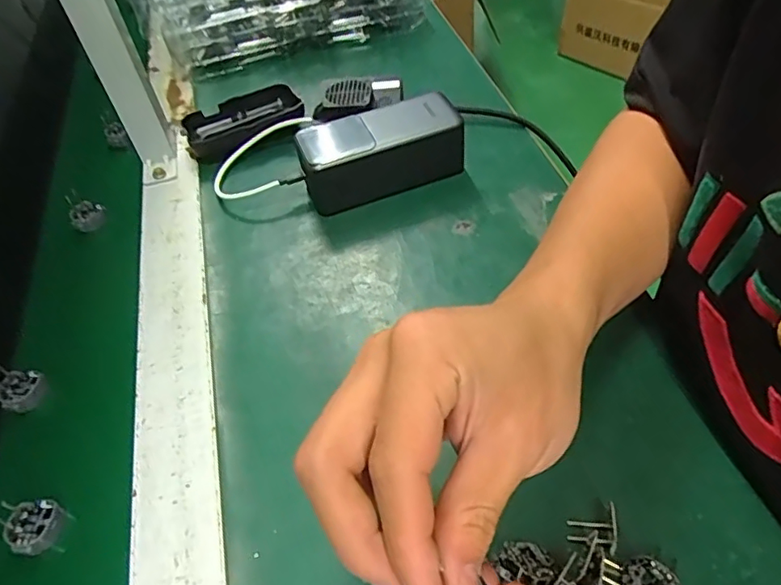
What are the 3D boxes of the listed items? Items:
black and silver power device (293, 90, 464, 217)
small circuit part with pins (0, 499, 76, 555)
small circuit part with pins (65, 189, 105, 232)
[{"bbox_3d":[-0.009,-0.115,0.461,0.129,0.059,0.045,-20,52,-10],"label":"black and silver power device"},{"bbox_3d":[-0.201,0.134,0.322,0.035,0.019,0.028,-4,57,-16],"label":"small circuit part with pins"},{"bbox_3d":[-0.263,-0.071,0.484,0.027,0.022,0.033,-35,56,-21],"label":"small circuit part with pins"}]

